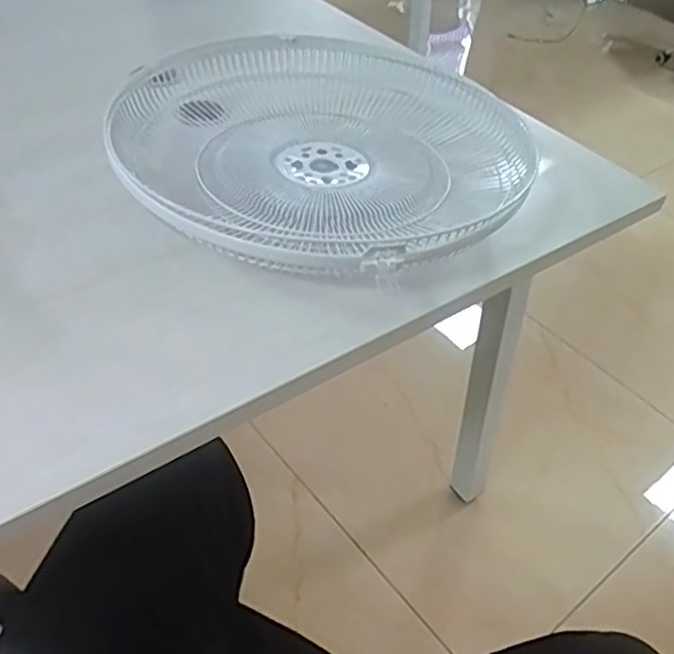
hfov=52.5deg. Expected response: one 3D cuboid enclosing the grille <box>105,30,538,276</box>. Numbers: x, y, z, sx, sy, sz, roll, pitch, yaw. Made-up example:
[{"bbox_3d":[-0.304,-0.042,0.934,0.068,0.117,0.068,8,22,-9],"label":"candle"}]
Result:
[{"bbox_3d":[-0.017,-0.203,0.761,0.428,0.078,0.449,10,44,3],"label":"grille"}]

